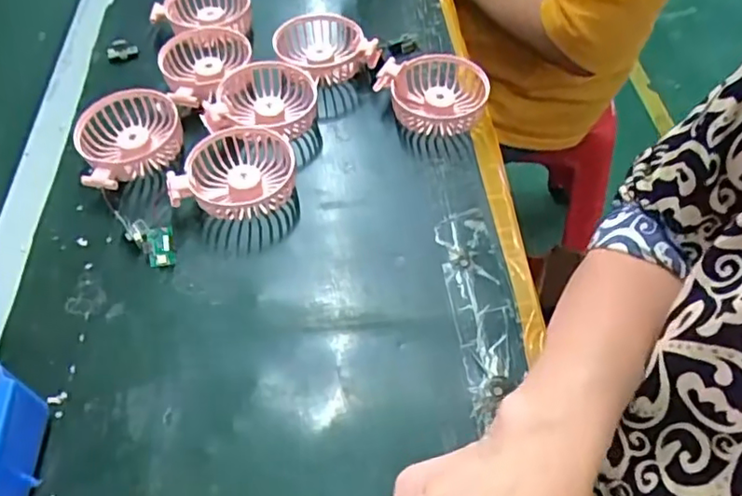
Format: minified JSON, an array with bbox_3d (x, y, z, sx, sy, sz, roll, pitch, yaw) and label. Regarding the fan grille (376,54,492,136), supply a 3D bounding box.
[{"bbox_3d":[0.063,-0.143,0.567,0.088,0.043,0.089,-1,53,1],"label":"fan grille"}]

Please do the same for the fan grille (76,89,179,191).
[{"bbox_3d":[-0.213,-0.098,0.532,0.089,0.036,0.096,-1,53,1],"label":"fan grille"}]

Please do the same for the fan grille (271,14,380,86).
[{"bbox_3d":[-0.047,-0.202,0.606,0.090,0.038,0.090,-24,56,-15],"label":"fan grille"}]

